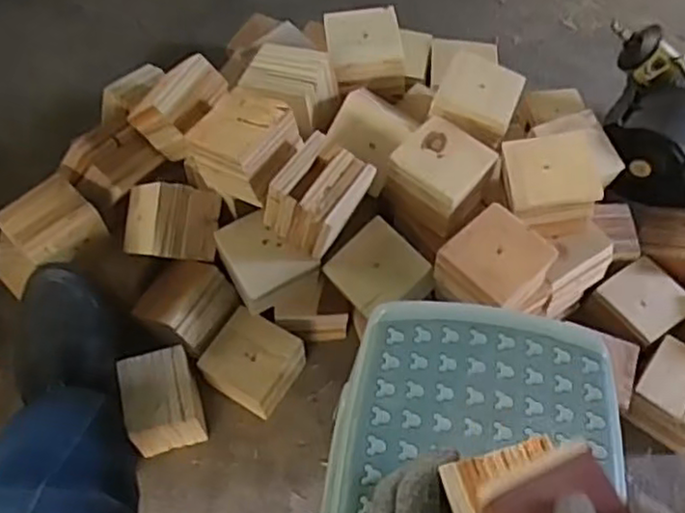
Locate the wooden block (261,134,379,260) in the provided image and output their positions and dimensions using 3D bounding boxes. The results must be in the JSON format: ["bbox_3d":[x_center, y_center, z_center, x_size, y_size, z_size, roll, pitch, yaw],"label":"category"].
[{"bbox_3d":[-0.028,-0.068,0.776,0.091,0.088,0.102,37,65,11],"label":"wooden block"}]

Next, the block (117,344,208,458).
[{"bbox_3d":[-0.215,0.176,0.819,0.085,0.085,0.101,-12,58,-7],"label":"block"}]

